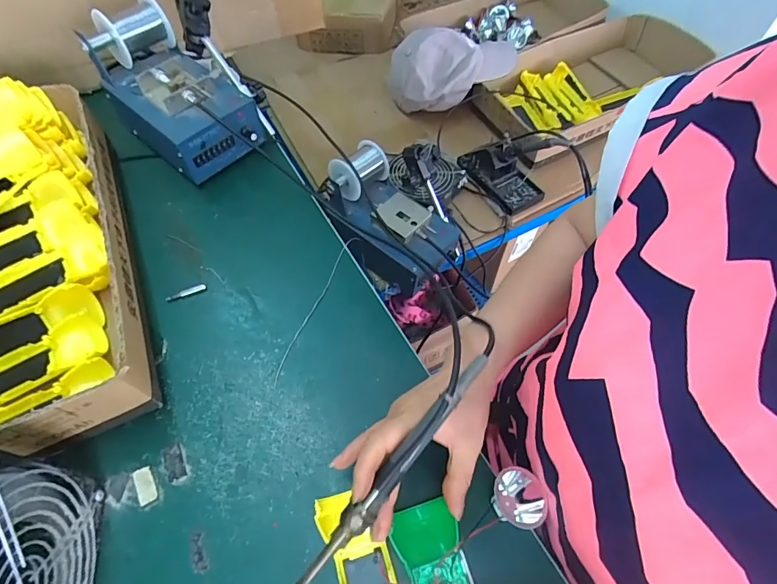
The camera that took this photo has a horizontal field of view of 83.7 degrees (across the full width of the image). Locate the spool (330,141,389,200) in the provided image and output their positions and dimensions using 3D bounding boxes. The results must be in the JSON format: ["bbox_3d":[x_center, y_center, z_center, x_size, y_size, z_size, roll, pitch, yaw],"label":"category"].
[{"bbox_3d":[-0.046,-0.187,0.659,0.057,0.053,0.086,34,63,19],"label":"spool"}]

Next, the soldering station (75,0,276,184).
[{"bbox_3d":[-0.267,-0.270,0.557,0.232,0.140,0.144,39,64,21],"label":"soldering station"}]

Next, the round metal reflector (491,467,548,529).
[{"bbox_3d":[0.104,0.162,0.343,0.015,0.049,0.043,16,53,-25],"label":"round metal reflector"}]

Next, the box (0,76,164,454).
[{"bbox_3d":[-0.386,-0.036,0.429,0.219,0.102,0.412,-22,60,-15],"label":"box"}]

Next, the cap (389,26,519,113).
[{"bbox_3d":[0.148,-0.457,0.869,0.299,0.106,0.157,-16,59,-11],"label":"cap"}]

